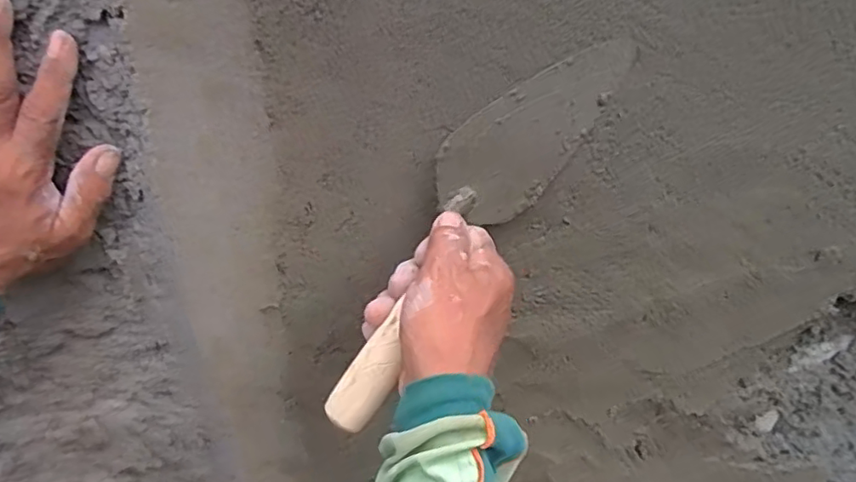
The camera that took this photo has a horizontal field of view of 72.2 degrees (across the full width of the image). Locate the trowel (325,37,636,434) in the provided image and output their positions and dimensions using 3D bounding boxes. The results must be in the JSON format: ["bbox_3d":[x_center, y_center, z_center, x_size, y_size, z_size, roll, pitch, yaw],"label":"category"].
[{"bbox_3d":[0.027,-0.009,0.390,0.054,0.083,0.296,32,84,38],"label":"trowel"}]

